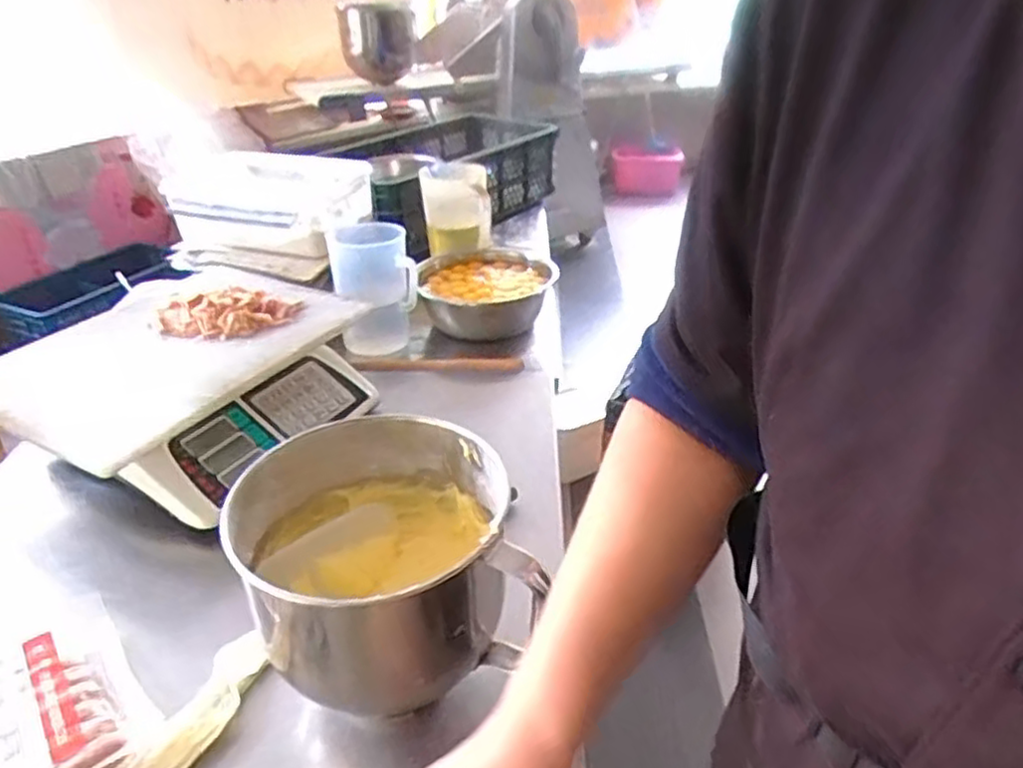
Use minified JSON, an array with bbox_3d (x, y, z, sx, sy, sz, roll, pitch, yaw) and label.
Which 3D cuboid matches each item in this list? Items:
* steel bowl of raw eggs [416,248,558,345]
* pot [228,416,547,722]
[{"bbox_3d":[-0.053,-0.177,1.381,0.236,0.095,0.254,-22,42,-15],"label":"steel bowl of raw eggs"},{"bbox_3d":[-0.104,0.178,0.642,0.206,0.219,0.223,-1,31,1],"label":"pot"}]

